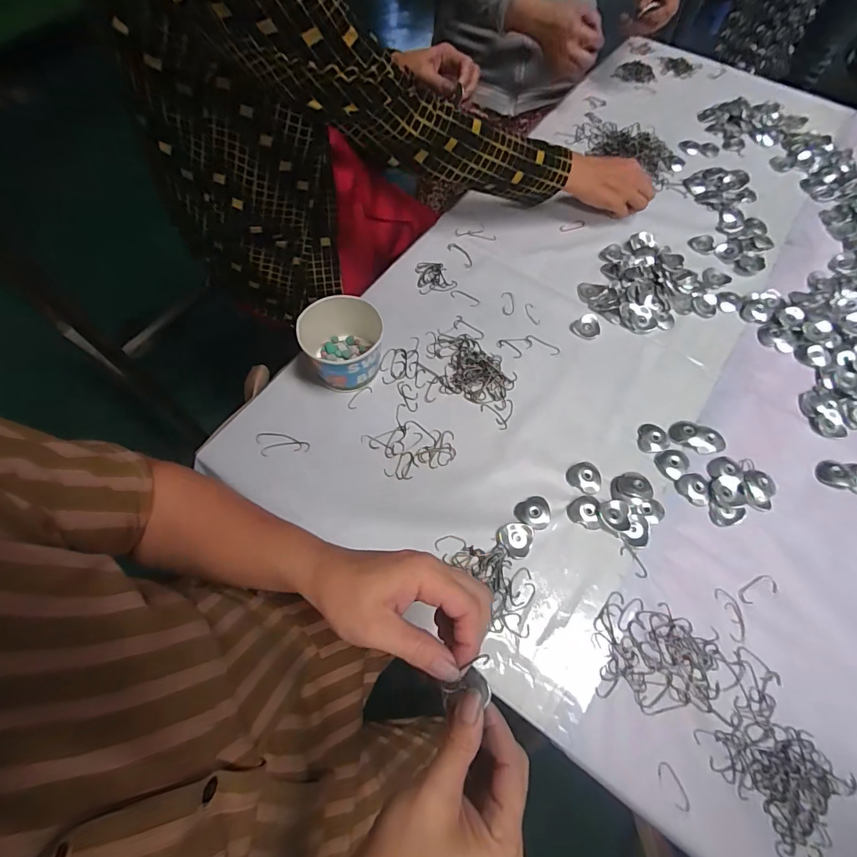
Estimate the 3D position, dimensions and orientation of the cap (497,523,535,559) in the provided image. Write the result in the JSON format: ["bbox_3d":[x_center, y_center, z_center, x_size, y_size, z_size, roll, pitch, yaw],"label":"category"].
[{"bbox_3d":[0.092,0.114,0.454,0.036,0.007,0.035,0,63,0],"label":"cap"}]

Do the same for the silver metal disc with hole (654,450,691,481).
[{"bbox_3d":[0.278,0.040,0.497,0.036,0.005,0.033,0,63,0],"label":"silver metal disc with hole"}]

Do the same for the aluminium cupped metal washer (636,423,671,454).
[{"bbox_3d":[0.263,0.011,0.510,0.035,0.004,0.036,0,63,0],"label":"aluminium cupped metal washer"}]

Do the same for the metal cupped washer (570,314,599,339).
[{"bbox_3d":[0.211,-0.134,0.581,0.038,0.005,0.034,-27,67,-13],"label":"metal cupped washer"}]

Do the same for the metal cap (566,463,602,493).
[{"bbox_3d":[0.176,0.054,0.490,0.037,0.005,0.034,0,63,0],"label":"metal cap"}]

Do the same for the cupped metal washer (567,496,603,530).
[{"bbox_3d":[0.168,0.090,0.470,0.033,0.005,0.034,1,63,0],"label":"cupped metal washer"}]

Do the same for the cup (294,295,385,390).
[{"bbox_3d":[-0.100,-0.095,0.516,0.088,0.081,0.082,0,63,0],"label":"cup"}]

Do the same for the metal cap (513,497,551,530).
[{"bbox_3d":[0.112,0.089,0.469,0.038,0.004,0.035,0,63,0],"label":"metal cap"}]

